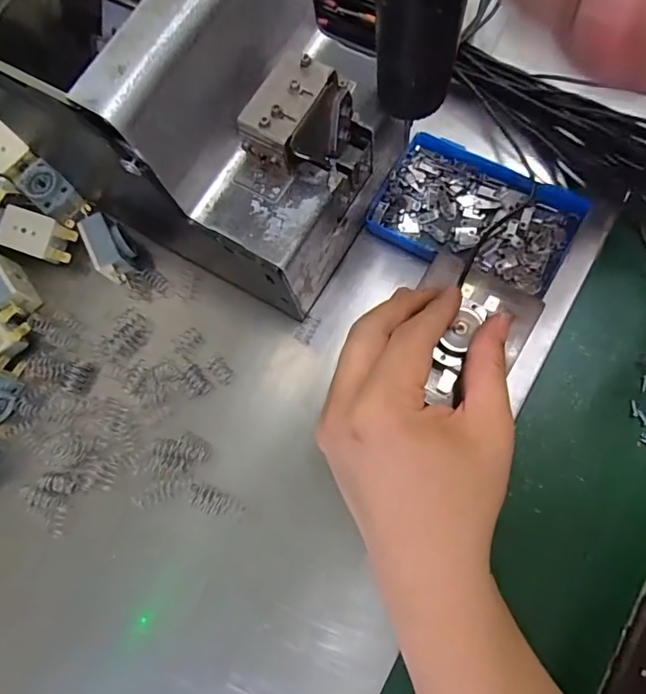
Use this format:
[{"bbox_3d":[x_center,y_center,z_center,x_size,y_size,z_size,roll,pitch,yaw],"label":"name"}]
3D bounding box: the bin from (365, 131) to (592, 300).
[{"bbox_3d":[0.091,-0.078,0.289,0.113,0.030,0.069,29,79,6],"label":"bin"}]

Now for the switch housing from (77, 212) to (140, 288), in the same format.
[{"bbox_3d":[-0.134,-0.062,0.301,0.024,0.023,0.042,-28,76,-1],"label":"switch housing"}]

